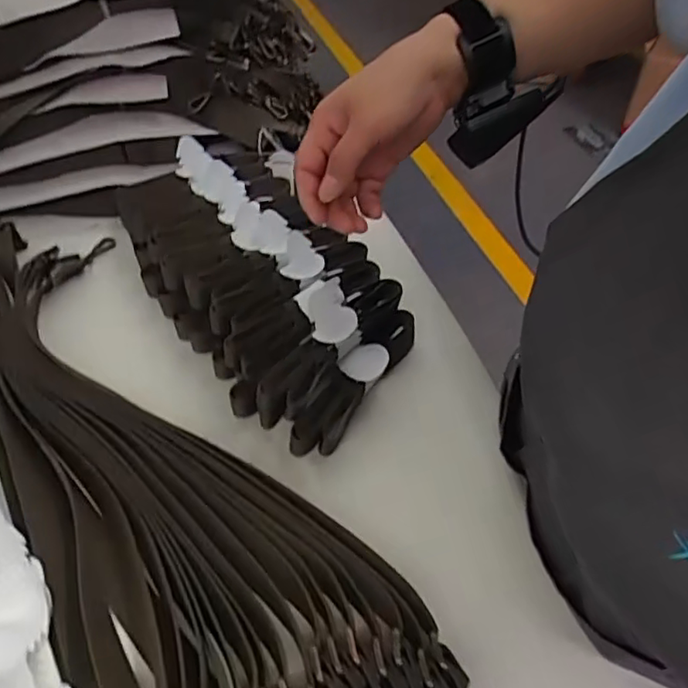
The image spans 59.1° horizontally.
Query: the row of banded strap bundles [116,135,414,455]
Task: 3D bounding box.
[{"bbox_3d":[-0.096,-0.089,0.711,0.239,0.086,0.442,-23,53,-18],"label":"row of banded strap bundles"}]

